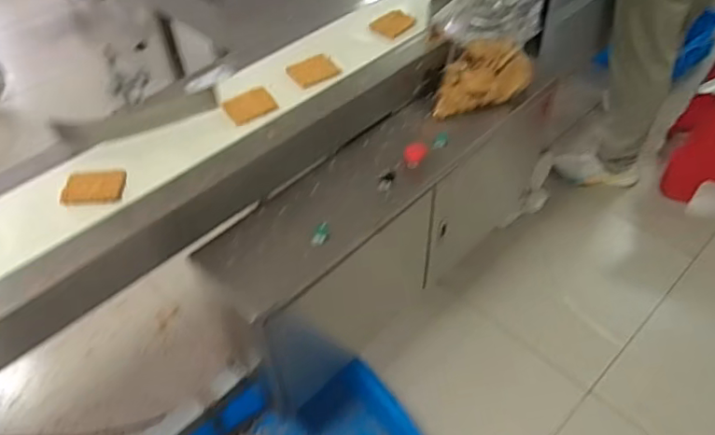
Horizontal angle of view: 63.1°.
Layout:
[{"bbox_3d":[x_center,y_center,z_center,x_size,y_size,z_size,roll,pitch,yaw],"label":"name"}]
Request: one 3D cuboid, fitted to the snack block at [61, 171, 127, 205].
[{"bbox_3d":[-0.427,-0.050,0.944,0.095,0.006,0.058,-6,63,-12],"label":"snack block"}]

